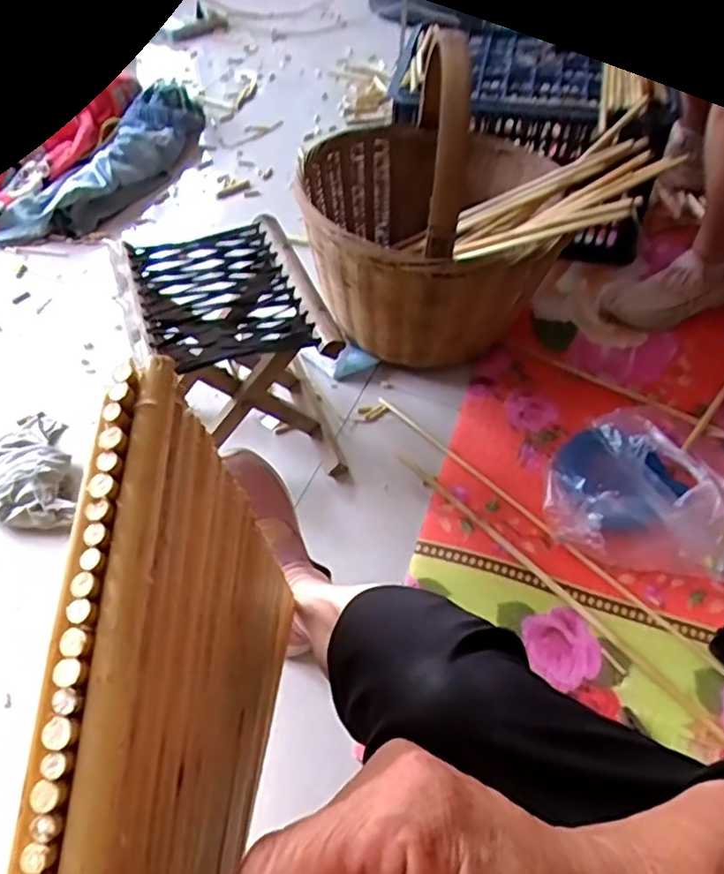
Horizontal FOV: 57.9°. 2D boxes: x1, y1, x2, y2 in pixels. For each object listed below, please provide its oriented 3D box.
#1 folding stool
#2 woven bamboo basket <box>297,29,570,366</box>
[{"bbox_3d":[-0.170,-0.097,0.882,0.232,0.248,0.251,-15,54,-15],"label":"folding stool"},{"bbox_3d":[0.097,-0.344,0.940,0.366,0.381,0.311,20,51,14],"label":"woven bamboo basket"}]

